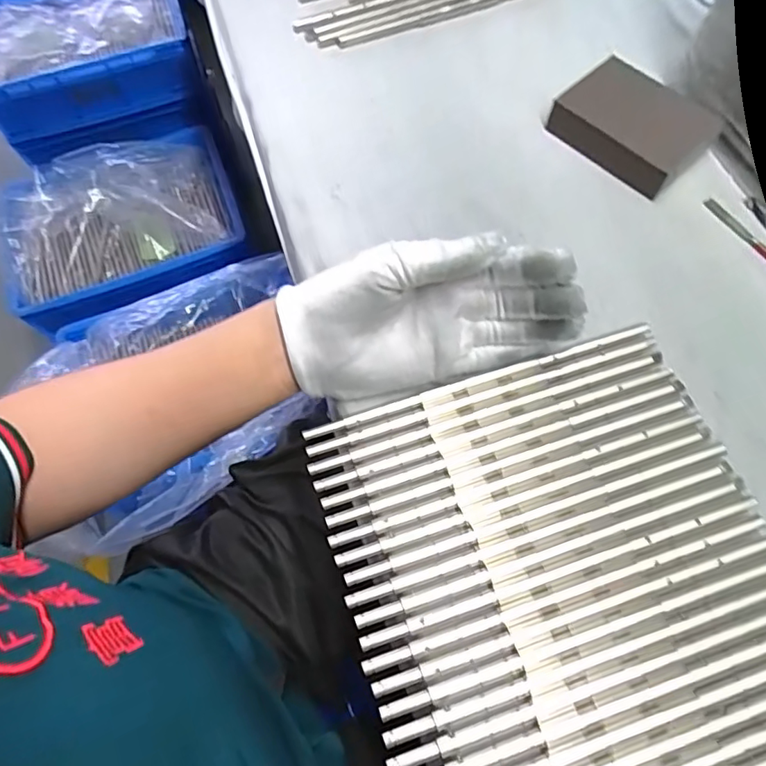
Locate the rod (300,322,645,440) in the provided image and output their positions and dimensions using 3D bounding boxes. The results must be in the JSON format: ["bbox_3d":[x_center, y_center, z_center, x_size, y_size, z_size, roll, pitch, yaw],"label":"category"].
[{"bbox_3d":[0.057,-0.002,0.303,0.212,0.004,0.006,-17,67,-6],"label":"rod"}]

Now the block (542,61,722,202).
[{"bbox_3d":[0.179,-0.183,0.377,0.077,0.027,0.096,-43,72,-16],"label":"block"}]

